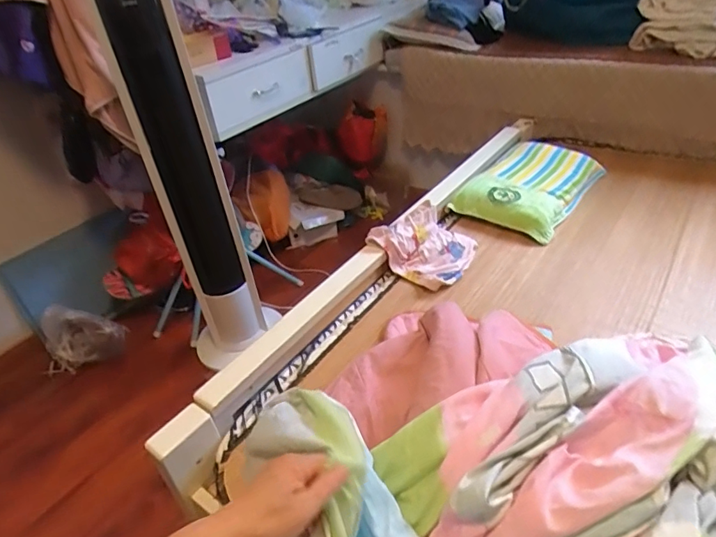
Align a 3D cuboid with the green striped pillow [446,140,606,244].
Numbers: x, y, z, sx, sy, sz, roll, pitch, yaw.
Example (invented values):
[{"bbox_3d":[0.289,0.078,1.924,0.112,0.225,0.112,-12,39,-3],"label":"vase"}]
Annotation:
[{"bbox_3d":[0.474,-0.226,1.347,0.259,0.071,0.424,22,46,34],"label":"green striped pillow"}]

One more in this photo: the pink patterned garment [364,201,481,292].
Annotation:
[{"bbox_3d":[0.159,-0.059,1.138,0.195,0.094,0.215,18,44,30],"label":"pink patterned garment"}]

